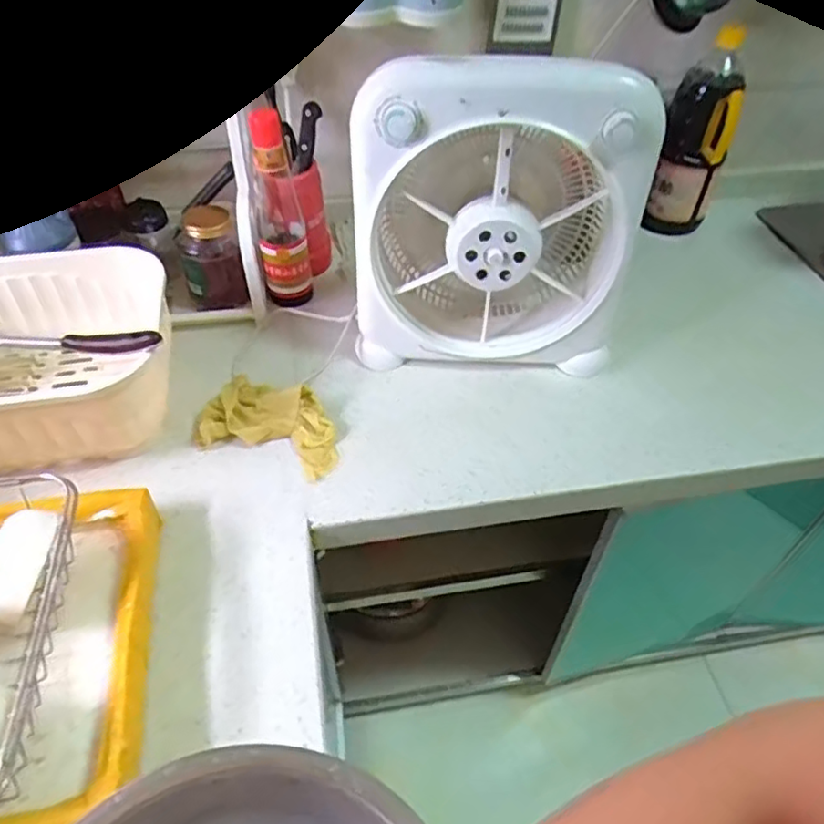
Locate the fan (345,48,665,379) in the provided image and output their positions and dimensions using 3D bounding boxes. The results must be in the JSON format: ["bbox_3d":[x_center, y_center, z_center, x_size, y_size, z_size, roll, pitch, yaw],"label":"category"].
[{"bbox_3d":[0.093,-0.236,0.769,0.306,0.345,0.172,3,47,1],"label":"fan"}]

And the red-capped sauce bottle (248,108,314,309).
[{"bbox_3d":[-0.175,-0.261,0.850,0.063,0.262,0.053,-5,47,-6],"label":"red-capped sauce bottle"}]

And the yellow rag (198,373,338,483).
[{"bbox_3d":[-0.161,0.012,0.740,0.167,0.038,0.091,16,49,13],"label":"yellow rag"}]

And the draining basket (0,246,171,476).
[{"bbox_3d":[-0.436,-0.056,0.728,0.306,0.147,0.251,-7,48,-8],"label":"draining basket"}]

